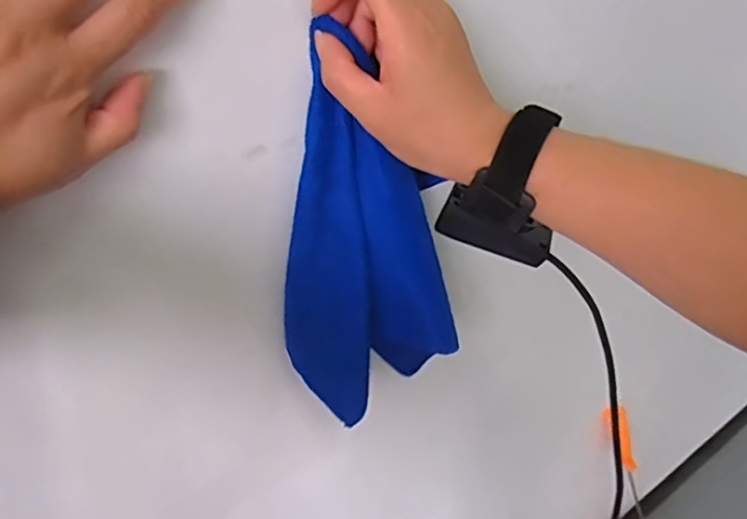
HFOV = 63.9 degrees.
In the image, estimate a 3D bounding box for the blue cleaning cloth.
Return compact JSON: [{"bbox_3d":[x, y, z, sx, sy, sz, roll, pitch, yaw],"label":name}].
[{"bbox_3d":[-0.005,-0.012,0.388,0.110,0.255,0.018,-10,28,-11],"label":"blue cleaning cloth"}]

